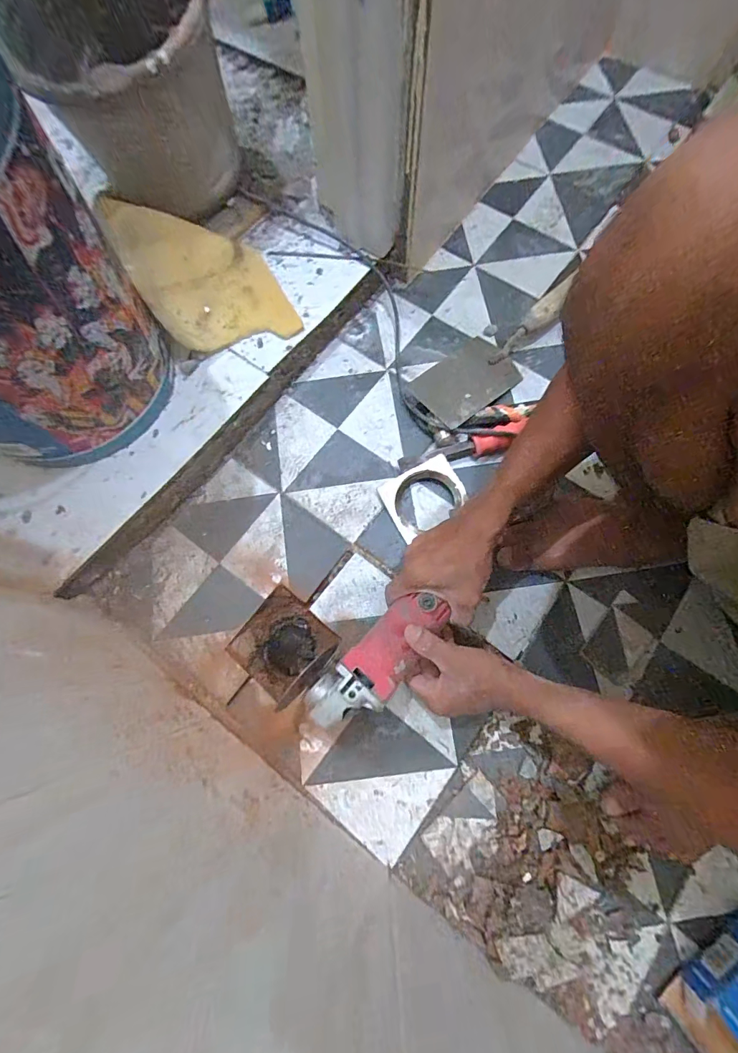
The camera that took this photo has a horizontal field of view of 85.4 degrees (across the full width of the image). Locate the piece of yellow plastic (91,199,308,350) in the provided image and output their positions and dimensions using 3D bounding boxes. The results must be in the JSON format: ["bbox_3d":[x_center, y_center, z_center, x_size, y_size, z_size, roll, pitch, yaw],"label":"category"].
[{"bbox_3d":[-0.231,-0.355,0.553,0.179,0.086,0.231,-27,74,-8],"label":"piece of yellow plastic"}]

